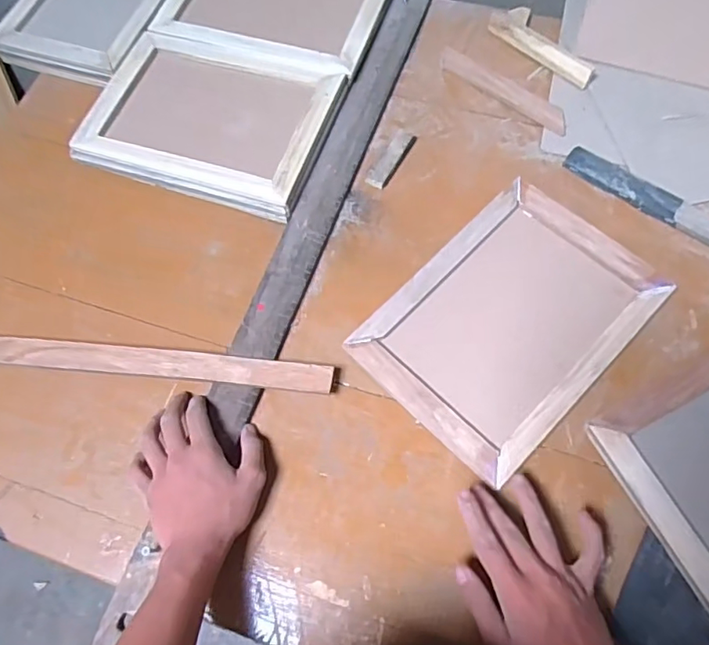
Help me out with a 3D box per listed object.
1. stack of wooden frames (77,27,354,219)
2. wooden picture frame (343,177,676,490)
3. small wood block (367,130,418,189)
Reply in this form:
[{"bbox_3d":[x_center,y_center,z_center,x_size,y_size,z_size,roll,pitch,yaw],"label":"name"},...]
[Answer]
[{"bbox_3d":[-0.179,-0.260,0.701,0.291,0.029,0.217,17,70,10],"label":"stack of wooden frames"},{"bbox_3d":[0.164,-0.005,0.587,0.295,0.011,0.212,-43,72,-13],"label":"wooden picture frame"},{"bbox_3d":[0.047,-0.205,0.690,0.025,0.009,0.092,26,72,13],"label":"small wood block"}]

